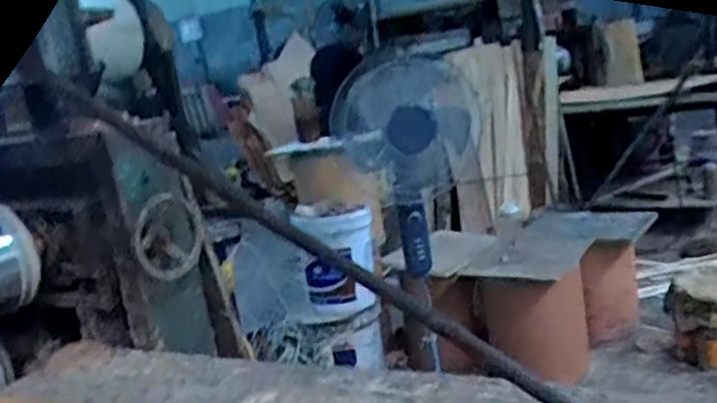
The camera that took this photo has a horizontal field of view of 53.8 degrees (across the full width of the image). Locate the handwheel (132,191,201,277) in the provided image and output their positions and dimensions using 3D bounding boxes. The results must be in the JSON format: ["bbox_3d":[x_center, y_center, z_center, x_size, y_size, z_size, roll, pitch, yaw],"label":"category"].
[{"bbox_3d":[-0.353,0.060,1.345,0.040,0.161,0.168,5,19,28],"label":"handwheel"}]

